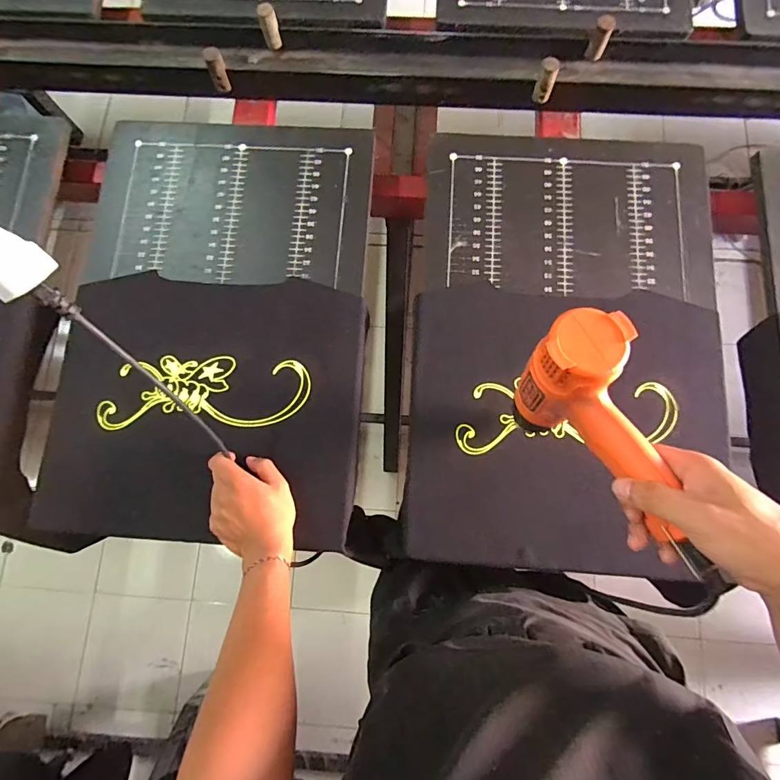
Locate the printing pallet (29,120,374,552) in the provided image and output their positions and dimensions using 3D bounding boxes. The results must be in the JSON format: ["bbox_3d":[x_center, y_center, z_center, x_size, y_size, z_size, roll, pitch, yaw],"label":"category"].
[{"bbox_3d":[-0.234,-0.109,0.580,0.398,0.030,0.590,1,78,1],"label":"printing pallet"}]

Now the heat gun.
[{"bbox_3d":[0.190,0.046,0.373,0.070,0.127,0.211,-27,79,-5],"label":"heat gun"}]

